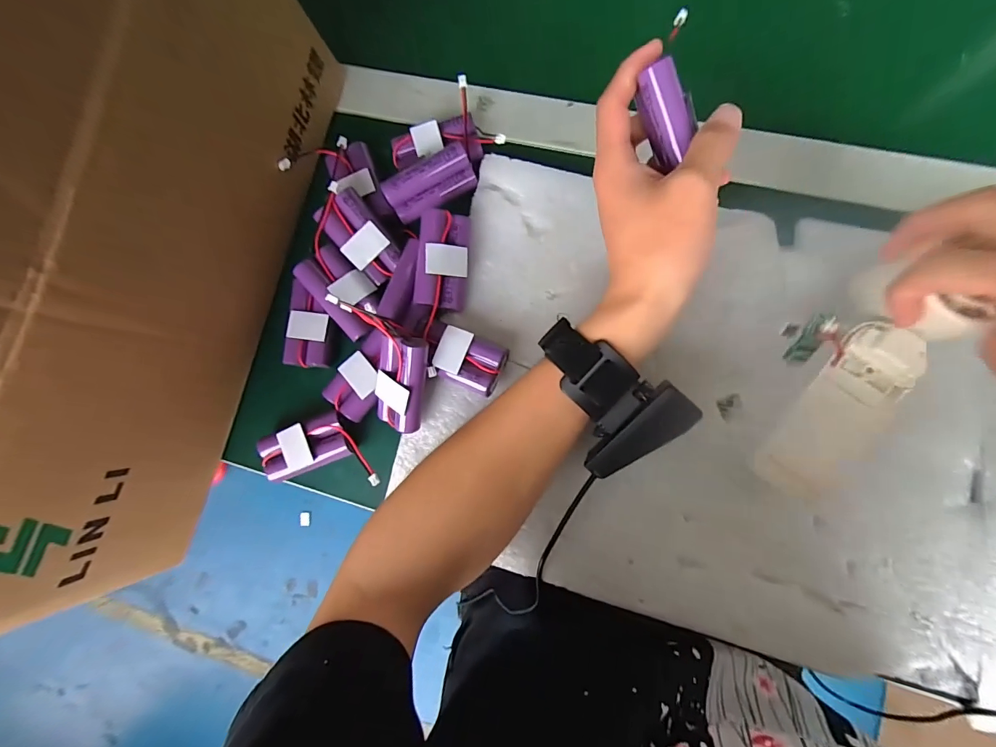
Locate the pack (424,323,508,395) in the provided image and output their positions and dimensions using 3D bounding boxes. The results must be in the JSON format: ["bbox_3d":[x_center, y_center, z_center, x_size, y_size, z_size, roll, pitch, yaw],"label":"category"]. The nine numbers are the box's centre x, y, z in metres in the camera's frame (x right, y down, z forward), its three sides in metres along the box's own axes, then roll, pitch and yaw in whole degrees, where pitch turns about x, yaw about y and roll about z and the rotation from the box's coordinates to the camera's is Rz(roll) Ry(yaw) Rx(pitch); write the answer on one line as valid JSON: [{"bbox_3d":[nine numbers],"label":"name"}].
[{"bbox_3d":[-0.023,-0.010,0.293,0.055,0.021,0.035,23,87,9],"label":"pack"}]

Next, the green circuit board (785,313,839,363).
[{"bbox_3d":[0.186,-0.019,0.250,0.012,0.037,0.008,14,52,8],"label":"green circuit board"}]

